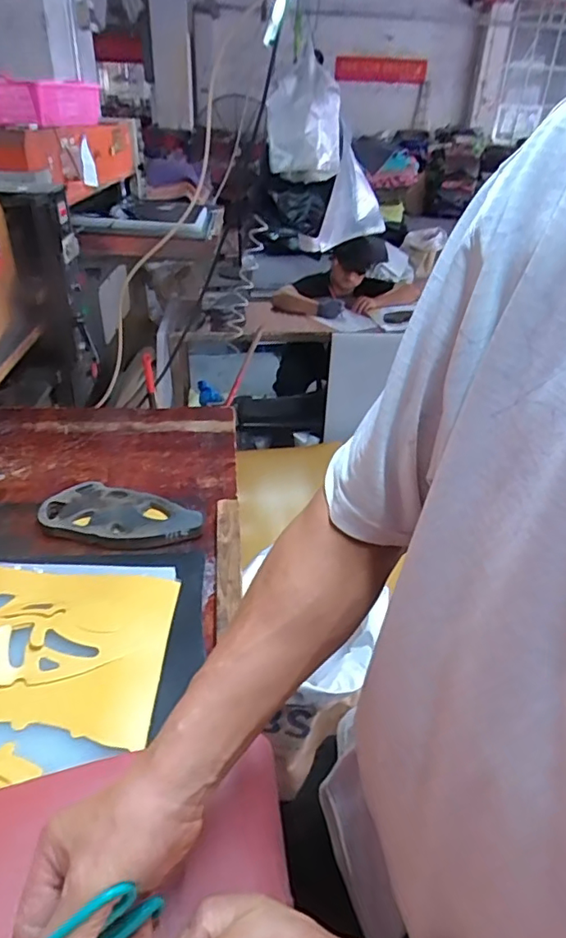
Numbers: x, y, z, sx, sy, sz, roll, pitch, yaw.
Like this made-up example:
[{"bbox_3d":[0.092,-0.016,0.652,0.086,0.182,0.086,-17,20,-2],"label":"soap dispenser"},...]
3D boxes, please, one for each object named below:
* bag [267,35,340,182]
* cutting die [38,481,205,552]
[{"bbox_3d":[0.067,-1.027,1.612,0.198,0.316,0.161,6,32,5],"label":"bag"},{"bbox_3d":[-0.231,0.071,0.797,0.223,0.028,0.114,11,33,12],"label":"cutting die"}]

